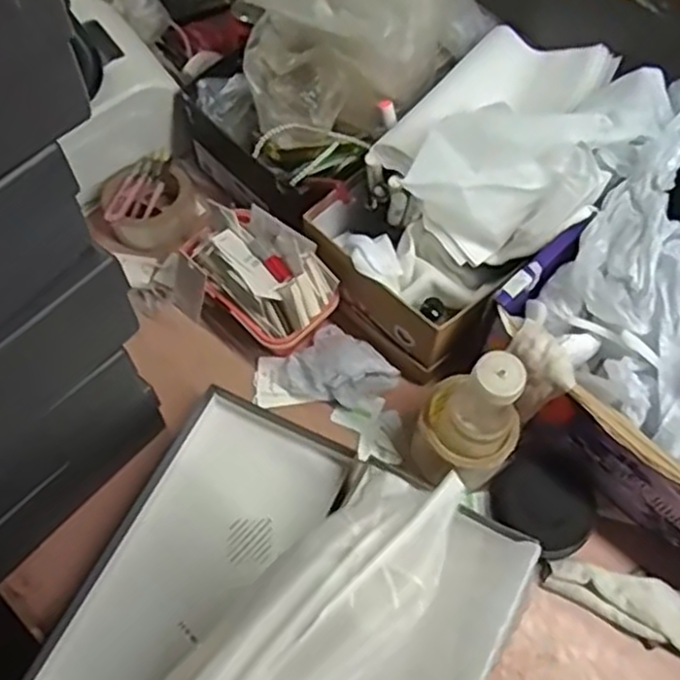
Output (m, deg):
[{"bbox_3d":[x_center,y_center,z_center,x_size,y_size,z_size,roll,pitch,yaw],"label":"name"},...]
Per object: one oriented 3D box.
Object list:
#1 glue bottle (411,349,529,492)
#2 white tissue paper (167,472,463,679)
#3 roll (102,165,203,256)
[{"bbox_3d":[0.114,0.069,0.618,0.087,0.177,0.074,24,64,12],"label":"glue bottle"},{"bbox_3d":[-0.035,0.185,0.405,0.081,0.072,0.274,42,61,19],"label":"white tissue paper"},{"bbox_3d":[-0.217,-0.147,0.823,0.107,0.041,0.097,-7,62,-4],"label":"roll"}]

